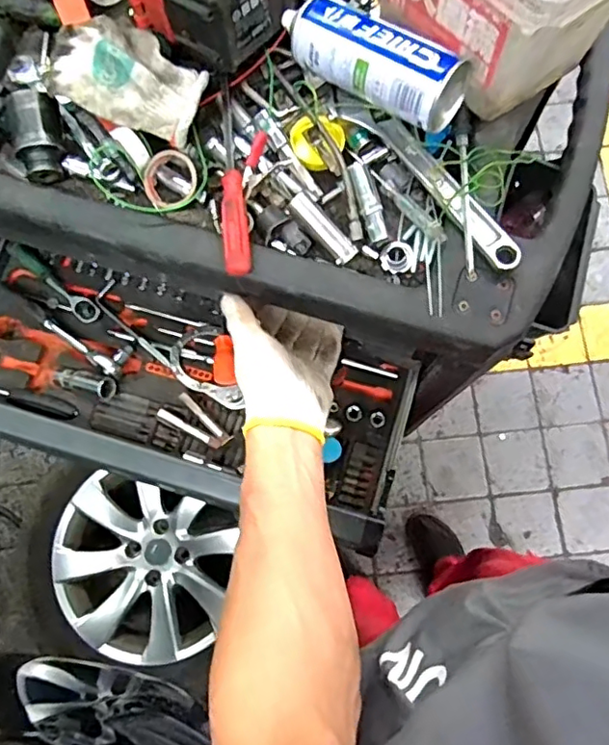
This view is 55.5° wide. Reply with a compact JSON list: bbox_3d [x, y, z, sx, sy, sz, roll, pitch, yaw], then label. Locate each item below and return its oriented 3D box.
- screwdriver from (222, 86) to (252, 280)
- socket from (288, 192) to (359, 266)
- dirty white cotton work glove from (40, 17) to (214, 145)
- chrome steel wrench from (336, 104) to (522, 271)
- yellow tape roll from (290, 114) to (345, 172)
[{"bbox_3d":[-0.070,-0.188,0.555,0.023,0.020,0.202,-6,75,1],"label":"screwdriver"},{"bbox_3d":[0.018,-0.137,0.554,0.022,0.020,0.078,-44,92,9],"label":"socket"},{"bbox_3d":[-0.170,-0.284,0.560,0.139,0.053,0.096,23,79,6],"label":"dirty white cotton work glove"},{"bbox_3d":[0.121,-0.184,0.549,0.034,0.015,0.225,-40,77,-8],"label":"chrome steel wrench"},{"bbox_3d":[0.010,-0.233,0.585,0.056,0.019,0.048,24,77,8],"label":"yellow tape roll"}]

